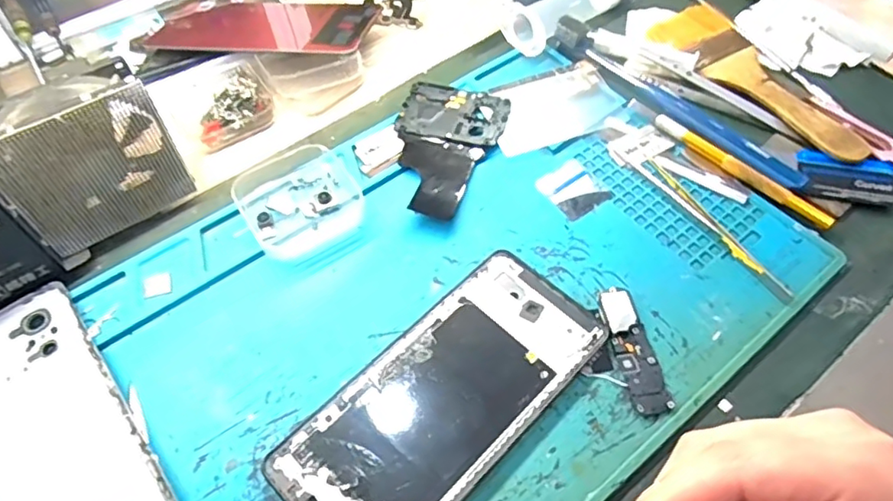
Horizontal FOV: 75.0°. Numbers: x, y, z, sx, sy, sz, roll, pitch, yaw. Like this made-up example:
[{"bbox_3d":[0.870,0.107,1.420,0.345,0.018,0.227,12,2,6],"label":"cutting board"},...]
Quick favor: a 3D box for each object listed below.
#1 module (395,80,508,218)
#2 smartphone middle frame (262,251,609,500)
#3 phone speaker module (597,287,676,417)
[{"bbox_3d":[-0.005,-0.065,0.362,0.067,0.009,0.105,16,59,10],"label":"module"},{"bbox_3d":[0.000,0.069,0.276,0.075,0.007,0.160,39,65,22],"label":"smartphone middle frame"},{"bbox_3d":[0.093,0.049,0.290,0.019,0.004,0.065,-9,58,-6],"label":"phone speaker module"}]

